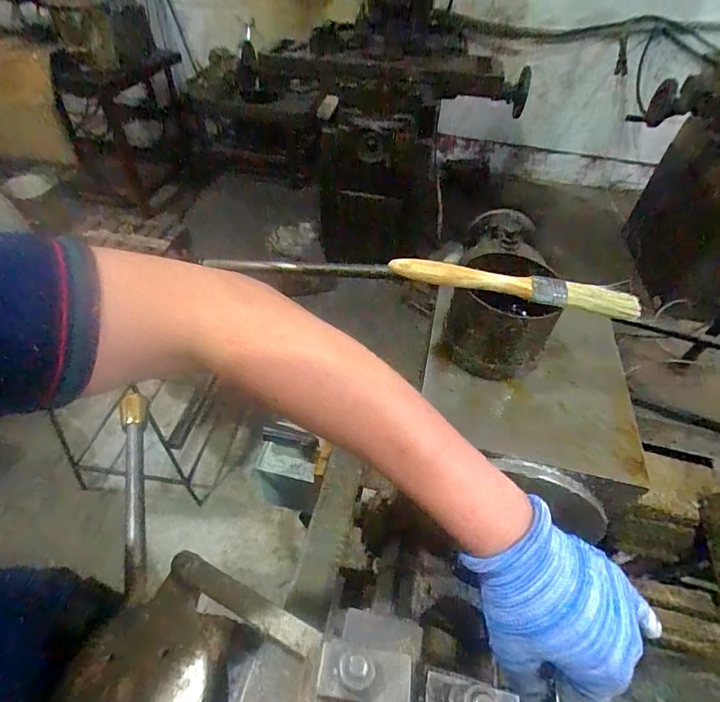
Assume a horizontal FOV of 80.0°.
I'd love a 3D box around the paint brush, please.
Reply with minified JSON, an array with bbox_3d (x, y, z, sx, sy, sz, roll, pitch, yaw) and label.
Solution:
[{"bbox_3d":[0.103,-0.045,0.292,0.163,0.011,0.019,11,48,6],"label":"paint brush"}]

